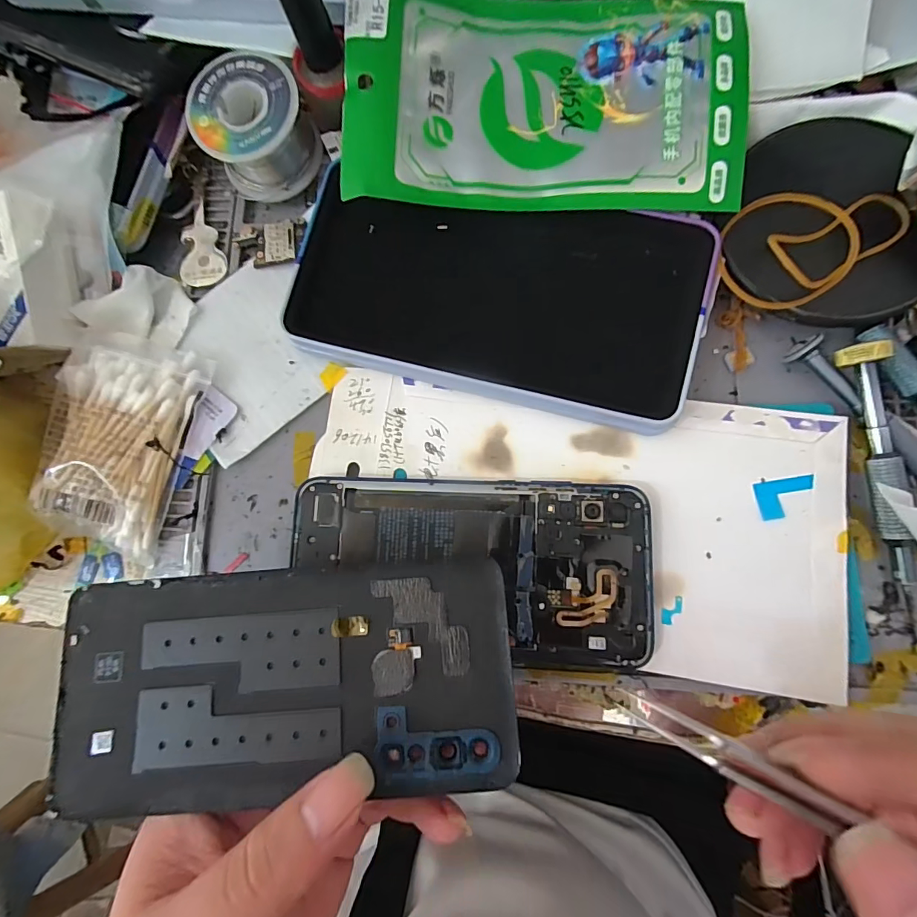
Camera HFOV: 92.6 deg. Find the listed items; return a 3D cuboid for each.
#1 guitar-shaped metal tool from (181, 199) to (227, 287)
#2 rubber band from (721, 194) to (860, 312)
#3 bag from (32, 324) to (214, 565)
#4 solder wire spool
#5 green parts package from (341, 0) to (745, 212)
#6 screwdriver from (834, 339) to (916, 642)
[{"bbox_3d":[-0.141,-0.117,0.237,0.024,0.004,0.050,-13,81,3],"label":"guitar-shaped metal tool"},{"bbox_3d":[0.143,-0.092,0.193,0.055,0.009,0.050,-15,81,2],"label":"rubber band"},{"bbox_3d":[-0.170,-0.009,0.215,0.070,0.023,0.102,18,83,7],"label":"bag"},{"bbox_3d":[-0.101,-0.165,0.220,0.053,0.034,0.052,-1,81,5],"label":"solder wire spool"},{"bbox_3d":[0.037,-0.164,0.198,0.173,0.031,0.095,2,89,7],"label":"green parts package"},{"bbox_3d":[0.178,0.013,0.183,0.014,0.014,0.121,-7,81,4],"label":"screwdriver"}]

